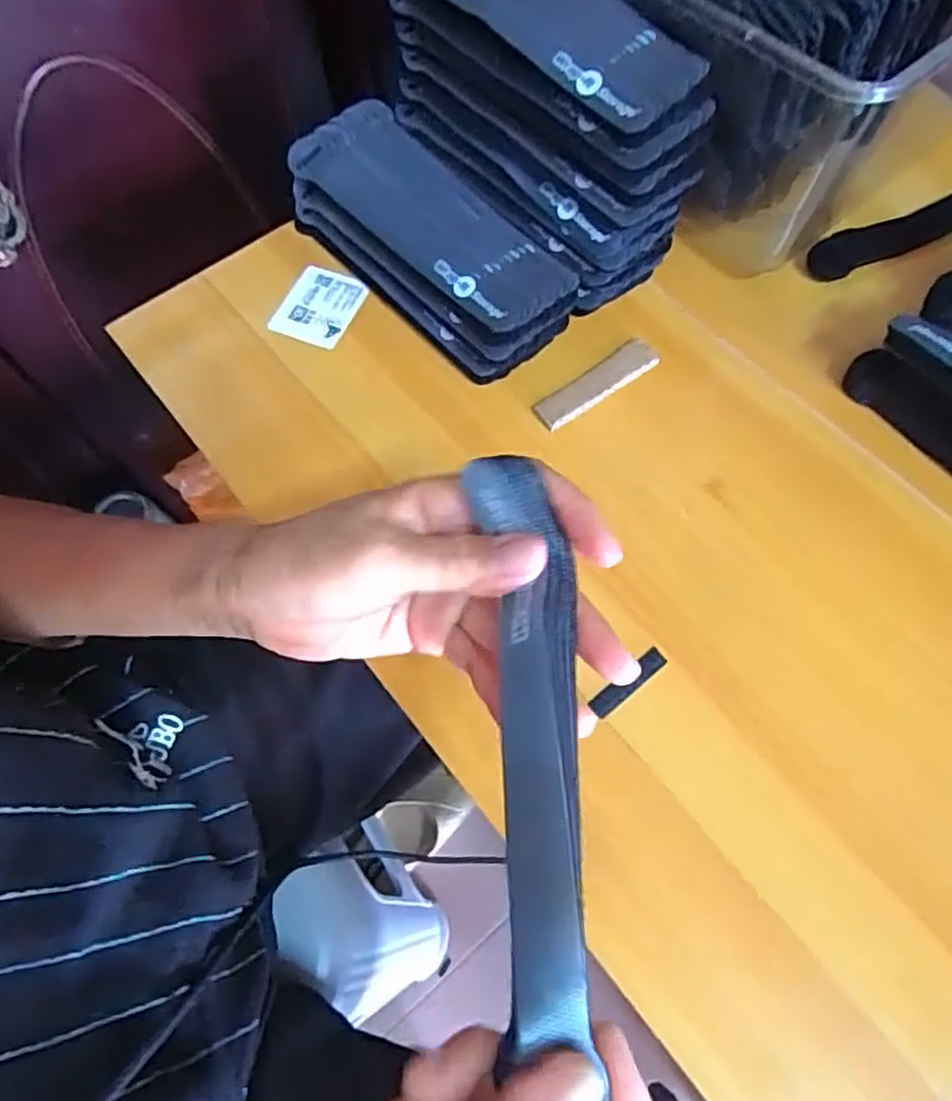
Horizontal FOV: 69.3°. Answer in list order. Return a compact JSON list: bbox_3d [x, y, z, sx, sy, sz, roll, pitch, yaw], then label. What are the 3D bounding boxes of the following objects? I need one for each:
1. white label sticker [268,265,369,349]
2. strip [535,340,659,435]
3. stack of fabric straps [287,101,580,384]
[{"bbox_3d":[-0.104,-0.163,0.462,0.051,0.007,0.058,22,70,8],"label":"white label sticker"},{"bbox_3d":[0.075,-0.102,0.428,0.090,0.009,0.023,-36,73,-13],"label":"strip"},{"bbox_3d":[-0.027,-0.197,0.443,0.091,0.053,0.203,-40,74,-14],"label":"stack of fabric straps"}]

